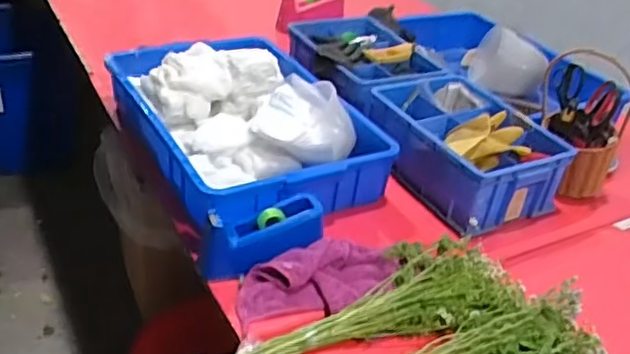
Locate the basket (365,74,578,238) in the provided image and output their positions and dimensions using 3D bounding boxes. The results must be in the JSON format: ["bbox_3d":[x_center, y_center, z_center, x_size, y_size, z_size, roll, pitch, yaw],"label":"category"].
[{"bbox_3d":[0.309,-0.069,1.352,0.284,0.148,0.361,-15,40,-30],"label":"basket"}]

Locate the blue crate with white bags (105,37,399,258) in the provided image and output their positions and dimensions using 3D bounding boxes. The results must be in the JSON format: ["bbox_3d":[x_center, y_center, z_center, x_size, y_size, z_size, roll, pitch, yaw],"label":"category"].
[{"bbox_3d":[-0.145,-0.100,1.328,0.391,0.177,0.589,-14,40,-29],"label":"blue crate with white bags"}]

